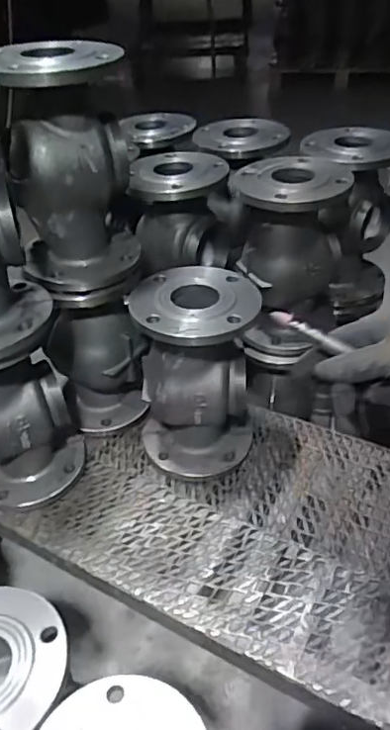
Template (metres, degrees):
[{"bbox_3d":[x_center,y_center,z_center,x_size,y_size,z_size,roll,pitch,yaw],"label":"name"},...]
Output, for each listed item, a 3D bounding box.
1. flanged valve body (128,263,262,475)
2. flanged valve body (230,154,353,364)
[{"bbox_3d":[0.004,0.016,0.827,0.173,0.282,0.170,-2,39,2],"label":"flanged valve body"},{"bbox_3d":[0.156,-0.171,0.937,0.172,0.304,0.187,10,41,16],"label":"flanged valve body"}]

